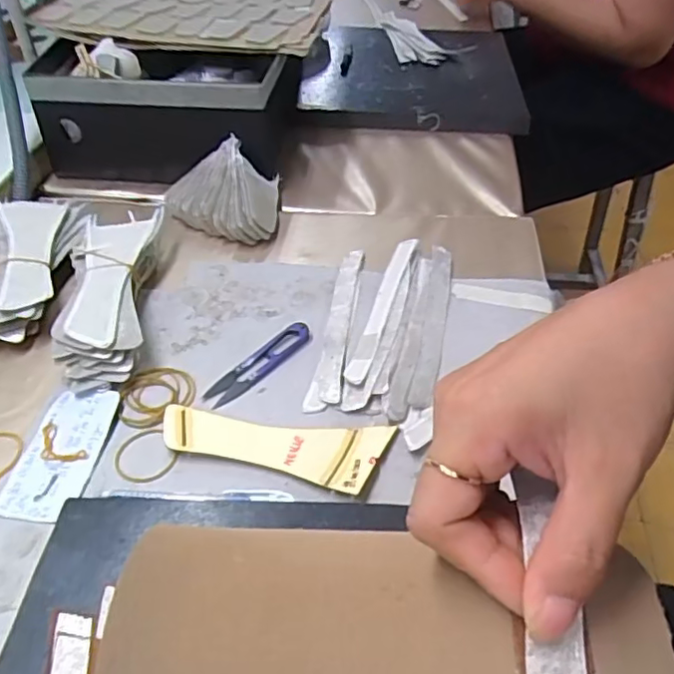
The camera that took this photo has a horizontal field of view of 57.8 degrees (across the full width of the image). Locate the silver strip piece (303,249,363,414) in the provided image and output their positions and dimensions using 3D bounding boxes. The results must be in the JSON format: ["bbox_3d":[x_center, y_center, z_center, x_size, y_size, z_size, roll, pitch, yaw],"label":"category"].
[{"bbox_3d":[0.004,-0.015,0.511,0.025,0.008,0.189,7,45,8],"label":"silver strip piece"}]

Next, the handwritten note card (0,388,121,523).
[{"bbox_3d":[-0.194,0.078,0.425,0.055,0.007,0.102,3,45,5],"label":"handwritten note card"}]

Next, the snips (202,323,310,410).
[{"bbox_3d":[-0.060,0.020,0.477,0.023,0.007,0.101,32,54,29],"label":"snips"}]

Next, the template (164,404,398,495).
[{"bbox_3d":[-0.044,0.076,0.420,0.157,0.007,0.058,5,37,4],"label":"template"}]

